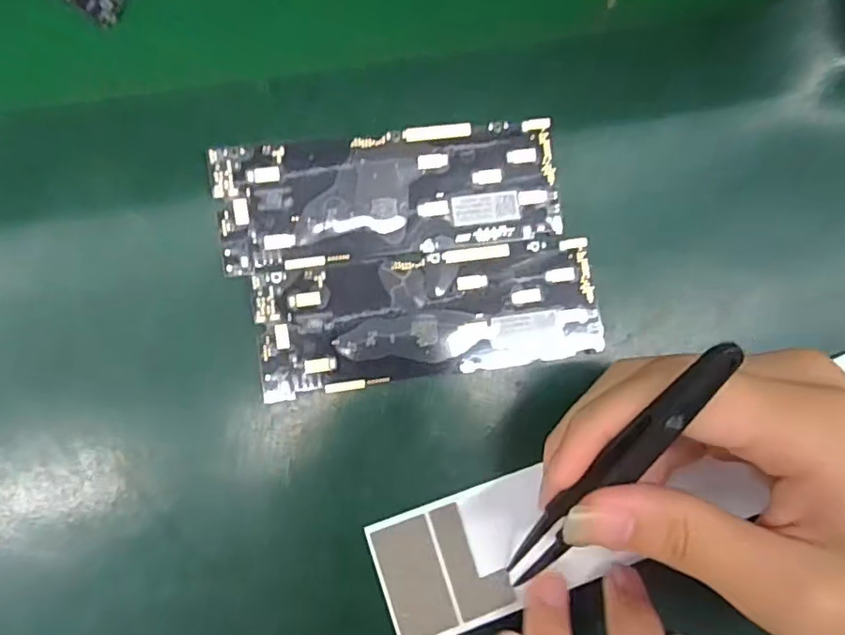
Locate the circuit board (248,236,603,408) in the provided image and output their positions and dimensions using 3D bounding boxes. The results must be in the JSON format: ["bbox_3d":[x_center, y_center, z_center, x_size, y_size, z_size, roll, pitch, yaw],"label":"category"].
[{"bbox_3d":[0.004,-0.001,0.215,0.123,0.004,0.044,-8,85,-9],"label":"circuit board"}]

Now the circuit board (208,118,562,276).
[{"bbox_3d":[-0.011,-0.044,0.216,0.122,0.004,0.044,-8,85,-9],"label":"circuit board"}]

